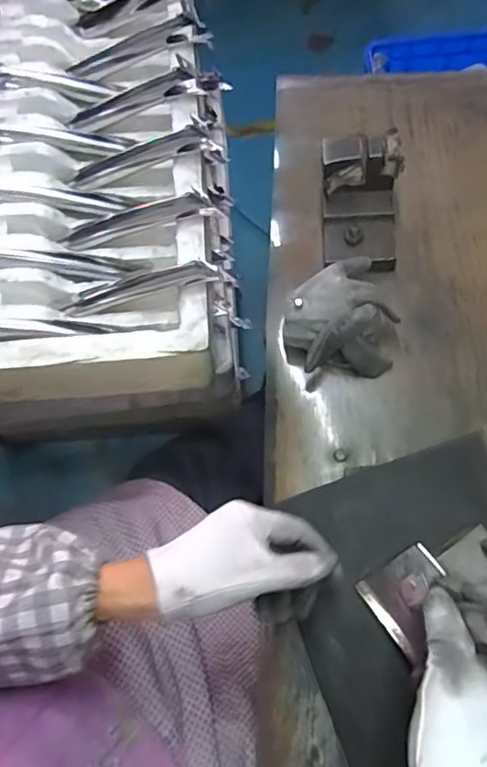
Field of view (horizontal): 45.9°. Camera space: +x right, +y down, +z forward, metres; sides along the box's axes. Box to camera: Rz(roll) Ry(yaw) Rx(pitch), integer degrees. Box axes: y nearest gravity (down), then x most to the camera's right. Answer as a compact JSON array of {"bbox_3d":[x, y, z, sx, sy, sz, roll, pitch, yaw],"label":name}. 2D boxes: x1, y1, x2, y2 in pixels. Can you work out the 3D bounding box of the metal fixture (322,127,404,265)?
[{"bbox_3d":[0.100,-0.156,0.488,0.065,0.064,0.092,-3,69,3],"label":"metal fixture"}]

